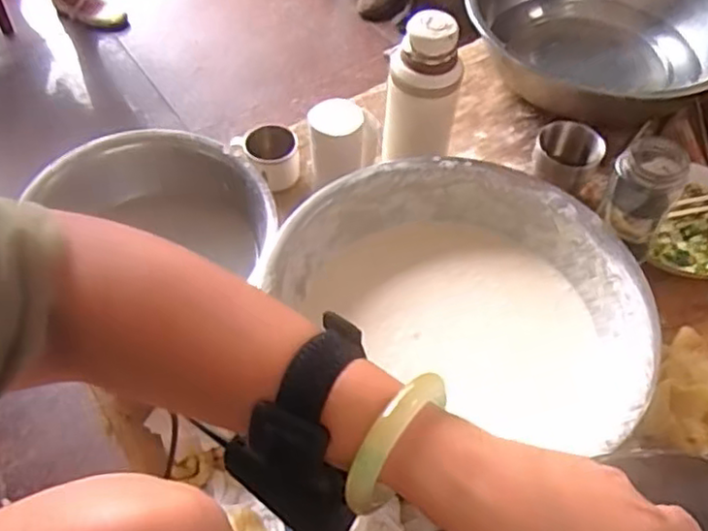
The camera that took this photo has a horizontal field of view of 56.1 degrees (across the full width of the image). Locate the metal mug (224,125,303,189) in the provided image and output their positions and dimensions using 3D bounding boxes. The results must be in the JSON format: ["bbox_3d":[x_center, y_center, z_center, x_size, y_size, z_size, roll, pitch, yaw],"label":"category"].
[{"bbox_3d":[-0.110,-0.137,0.828,0.085,0.060,0.069,-18,55,-13],"label":"metal mug"}]

